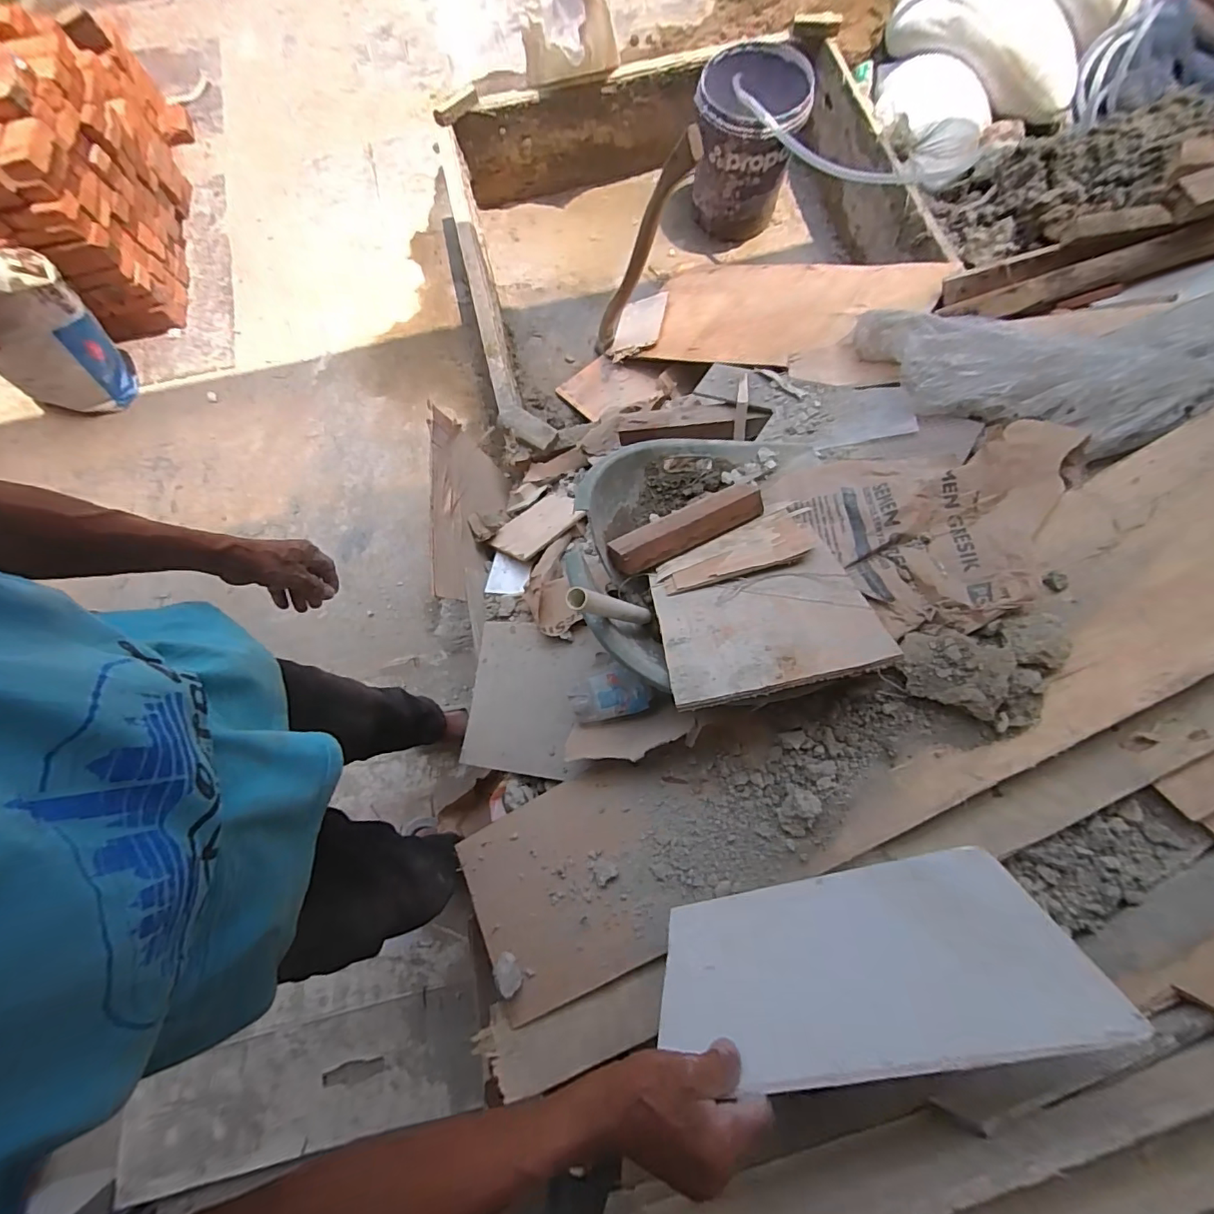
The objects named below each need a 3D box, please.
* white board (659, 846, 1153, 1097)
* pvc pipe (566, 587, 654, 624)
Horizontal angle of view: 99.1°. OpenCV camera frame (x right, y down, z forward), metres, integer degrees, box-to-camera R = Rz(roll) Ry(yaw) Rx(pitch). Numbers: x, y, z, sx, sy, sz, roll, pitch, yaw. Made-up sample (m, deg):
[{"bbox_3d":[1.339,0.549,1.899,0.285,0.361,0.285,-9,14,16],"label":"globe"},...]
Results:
[{"bbox_3d":[0.208,0.304,0.452,0.321,0.196,0.008,-19,97,11],"label":"white board"},{"bbox_3d":[0.012,0.003,0.652,0.020,0.211,0.025,-19,75,25],"label":"pvc pipe"}]

